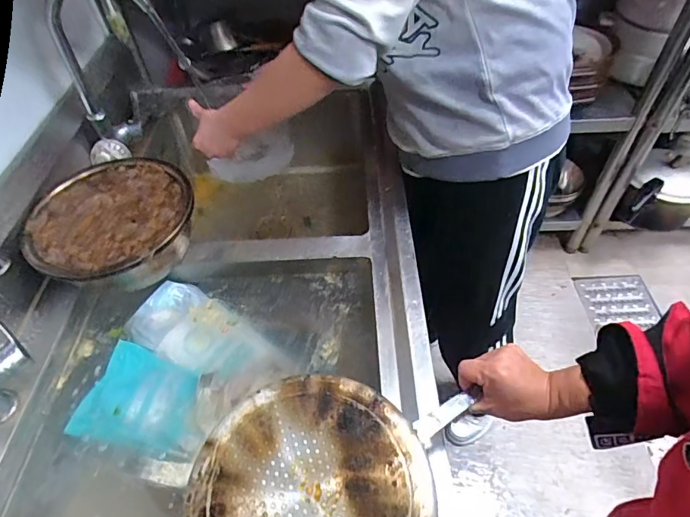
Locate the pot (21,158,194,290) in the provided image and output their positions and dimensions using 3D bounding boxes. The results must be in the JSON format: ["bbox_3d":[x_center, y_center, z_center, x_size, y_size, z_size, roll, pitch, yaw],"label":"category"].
[{"bbox_3d":[-0.391,-0.052,0.762,0.260,0.094,0.249,-2,49,2],"label":"pot"}]

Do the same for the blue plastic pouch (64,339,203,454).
[{"bbox_3d":[-0.324,0.232,0.725,0.192,0.034,0.165,7,50,10],"label":"blue plastic pouch"}]

